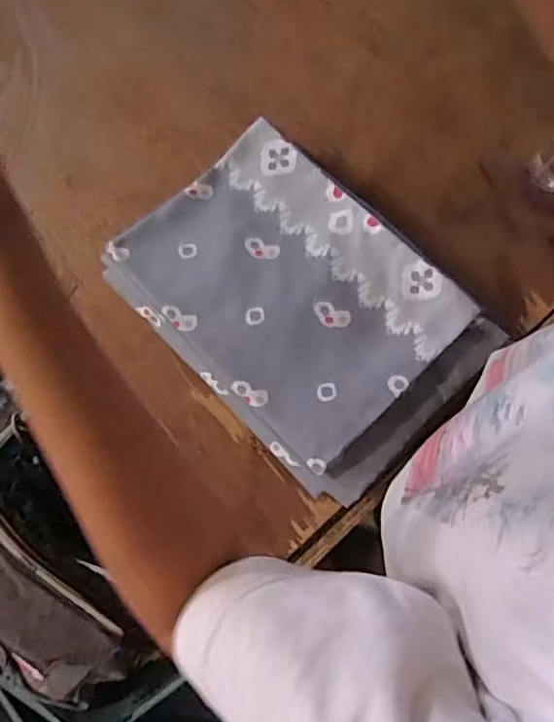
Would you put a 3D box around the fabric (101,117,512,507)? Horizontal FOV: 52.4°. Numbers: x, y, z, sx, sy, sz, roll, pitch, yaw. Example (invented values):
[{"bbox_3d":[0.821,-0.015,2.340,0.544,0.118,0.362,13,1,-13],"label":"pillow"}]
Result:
[{"bbox_3d":[0.021,-0.055,0.597,0.367,0.089,0.252,44,81,8],"label":"fabric"}]

